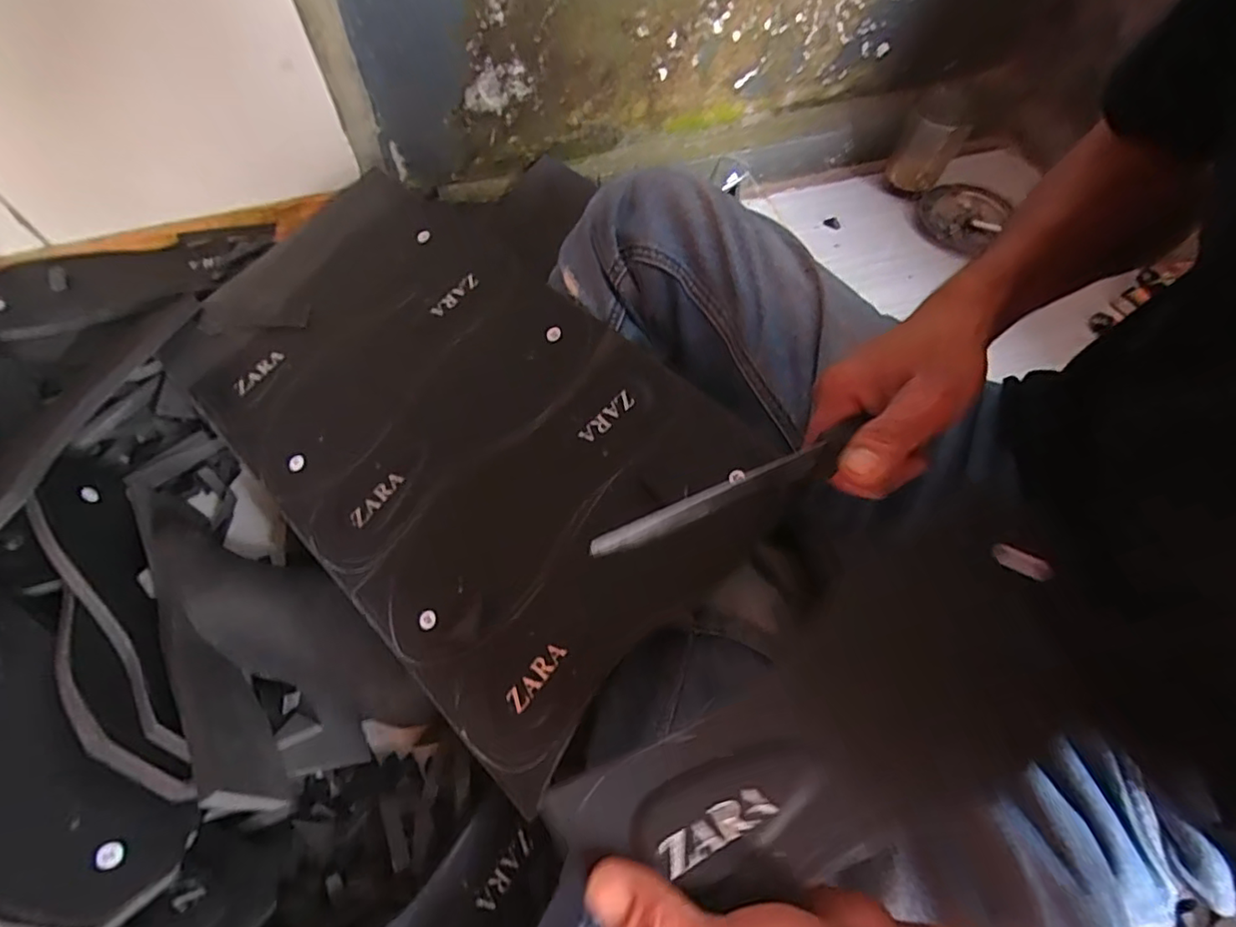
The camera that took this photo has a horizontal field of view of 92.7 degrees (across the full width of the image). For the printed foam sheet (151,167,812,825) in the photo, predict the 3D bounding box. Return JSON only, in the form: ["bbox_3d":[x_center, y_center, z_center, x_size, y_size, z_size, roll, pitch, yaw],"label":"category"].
[{"bbox_3d":[-0.127,-0.049,0.446,0.473,0.063,0.279,41,68,20],"label":"printed foam sheet"}]

